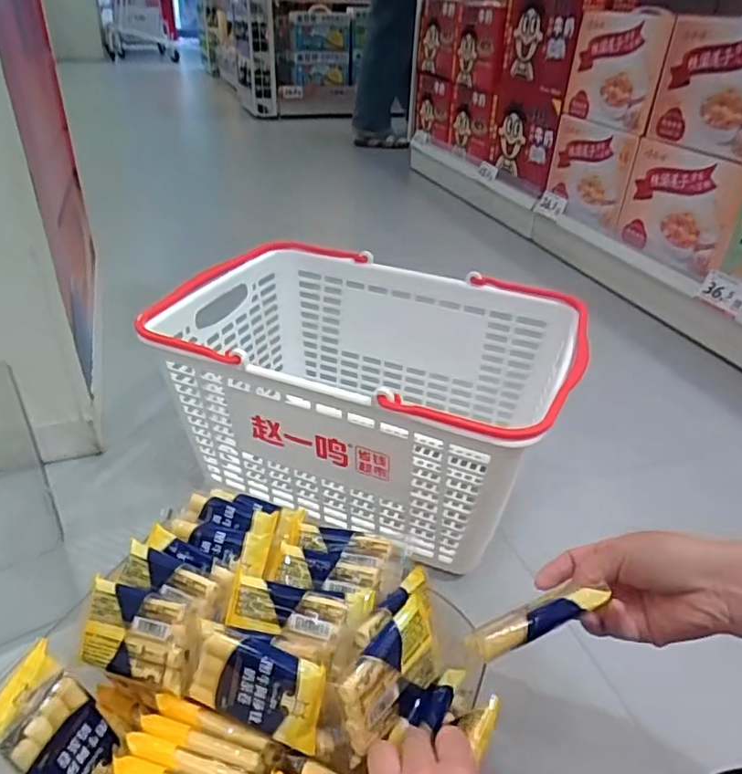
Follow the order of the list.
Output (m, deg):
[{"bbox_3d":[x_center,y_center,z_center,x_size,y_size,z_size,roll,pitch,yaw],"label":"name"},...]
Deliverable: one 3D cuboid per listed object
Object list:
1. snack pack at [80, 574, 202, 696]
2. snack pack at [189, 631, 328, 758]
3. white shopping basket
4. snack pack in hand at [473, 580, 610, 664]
[{"bbox_3d":[-0.167,0.179,0.432,0.101,0.017,0.058,8,77,20],"label":"snack pack"},{"bbox_3d":[-0.075,0.201,0.401,0.089,0.063,0.018,13,11,14],"label":"snack pack"},{"bbox_3d":[-0.003,0.005,0.755,0.461,0.236,0.339,16,35,20],"label":"white shopping basket"},{"bbox_3d":[0.109,0.156,0.401,0.092,0.018,0.021,-19,39,-9],"label":"snack pack in hand"}]

